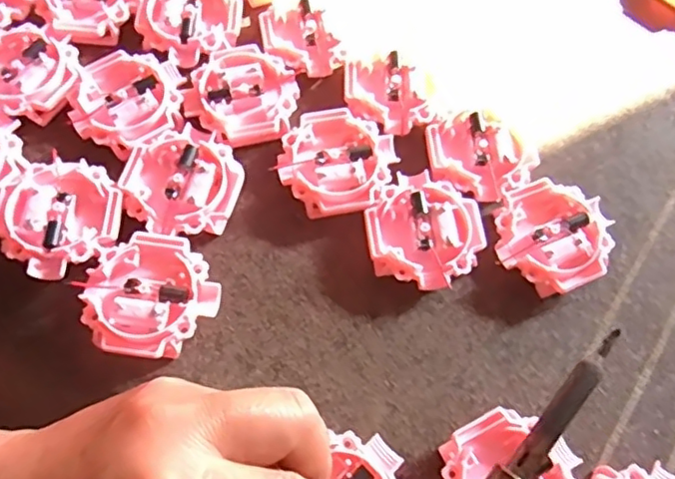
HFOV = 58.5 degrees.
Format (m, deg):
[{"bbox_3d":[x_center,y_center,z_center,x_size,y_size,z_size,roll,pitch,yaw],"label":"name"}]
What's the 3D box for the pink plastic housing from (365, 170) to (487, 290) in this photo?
[{"bbox_3d":[0.040,-0.004,0.279,0.051,0.015,0.053,1,66,-3],"label":"pink plastic housing"}]

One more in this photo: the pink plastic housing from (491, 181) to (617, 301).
[{"bbox_3d":[0.100,0.000,0.283,0.051,0.016,0.051,1,66,-3],"label":"pink plastic housing"}]

